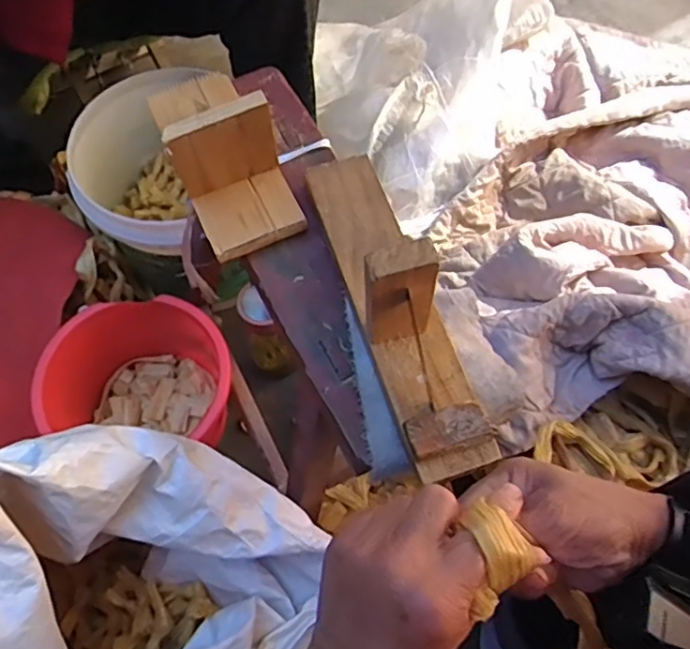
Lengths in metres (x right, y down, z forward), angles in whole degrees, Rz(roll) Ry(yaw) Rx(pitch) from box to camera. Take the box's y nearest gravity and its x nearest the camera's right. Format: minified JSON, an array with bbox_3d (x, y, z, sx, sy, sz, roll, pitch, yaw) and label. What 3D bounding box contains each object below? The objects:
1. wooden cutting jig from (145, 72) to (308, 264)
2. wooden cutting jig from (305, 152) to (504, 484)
[{"bbox_3d":[-0.106,-0.160,0.492,0.087,0.087,0.189,-22,67,-13],"label":"wooden cutting jig"},{"bbox_3d":[0.038,-0.038,0.417,0.069,0.109,0.275,-18,66,-11],"label":"wooden cutting jig"}]

